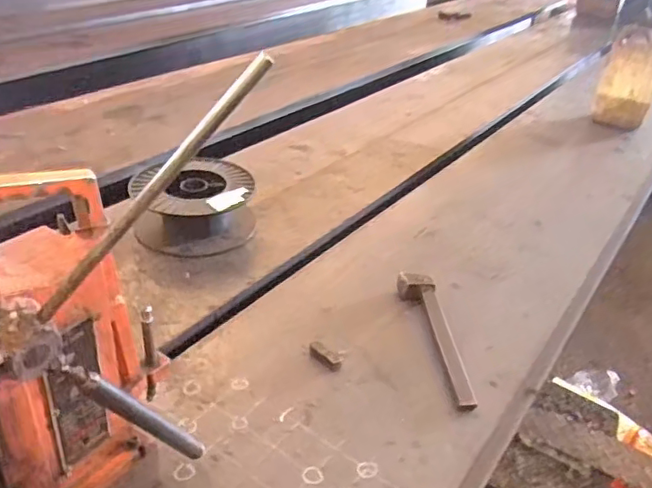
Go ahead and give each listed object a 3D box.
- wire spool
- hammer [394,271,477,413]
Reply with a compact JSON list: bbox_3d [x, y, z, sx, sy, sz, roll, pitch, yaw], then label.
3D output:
[{"bbox_3d":[-0.284,-0.099,1.273,0.253,0.123,0.261,-3,34,-16],"label":"wire spool"},{"bbox_3d":[0.197,0.157,1.021,0.068,0.040,0.303,-1,33,-12],"label":"hammer"}]

